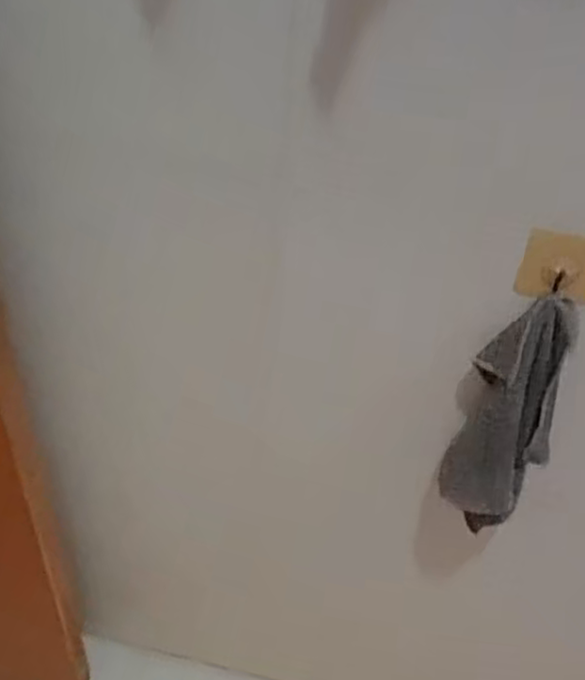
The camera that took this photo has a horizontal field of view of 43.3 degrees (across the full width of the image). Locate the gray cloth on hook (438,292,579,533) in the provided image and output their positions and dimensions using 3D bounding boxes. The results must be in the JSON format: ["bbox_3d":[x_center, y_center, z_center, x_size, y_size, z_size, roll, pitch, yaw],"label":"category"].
[{"bbox_3d":[0.180,0.066,0.625,0.084,0.225,0.060,30,49,22],"label":"gray cloth on hook"}]

